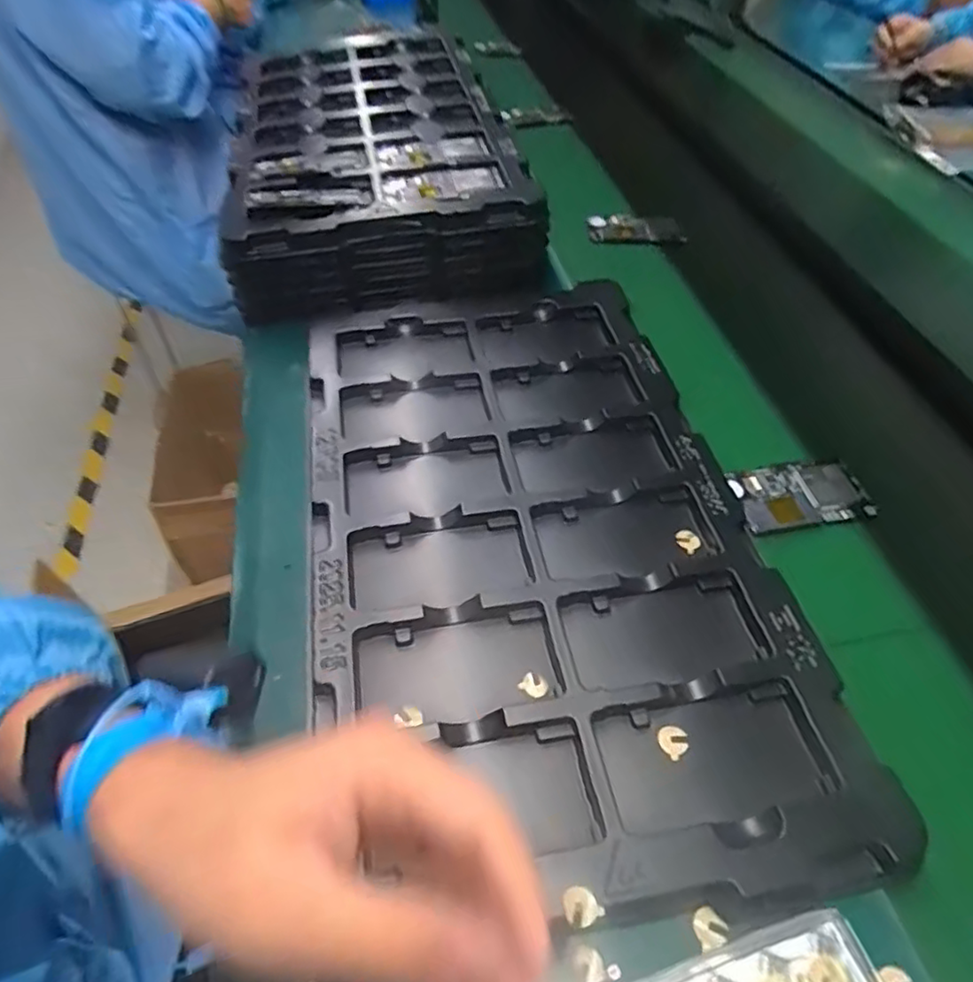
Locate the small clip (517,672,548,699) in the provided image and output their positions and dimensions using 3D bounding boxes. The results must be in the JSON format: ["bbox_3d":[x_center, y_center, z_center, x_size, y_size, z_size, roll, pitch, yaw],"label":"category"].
[{"bbox_3d":[0.032,0.129,0.424,0.018,0.004,0.015,33,56,24],"label":"small clip"}]

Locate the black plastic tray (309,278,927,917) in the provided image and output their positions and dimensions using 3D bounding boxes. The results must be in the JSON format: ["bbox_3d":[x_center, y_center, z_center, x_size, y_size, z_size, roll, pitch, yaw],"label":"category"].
[{"bbox_3d":[0.034,0.018,0.510,0.330,0.028,0.538,-6,50,-6],"label":"black plastic tray"}]

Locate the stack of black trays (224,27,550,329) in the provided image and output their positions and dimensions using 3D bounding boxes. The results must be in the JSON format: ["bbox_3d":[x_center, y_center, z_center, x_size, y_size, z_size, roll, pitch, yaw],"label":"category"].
[{"bbox_3d":[-0.151,-0.448,0.834,0.327,0.092,0.577,-8,50,-8],"label":"stack of black trays"}]

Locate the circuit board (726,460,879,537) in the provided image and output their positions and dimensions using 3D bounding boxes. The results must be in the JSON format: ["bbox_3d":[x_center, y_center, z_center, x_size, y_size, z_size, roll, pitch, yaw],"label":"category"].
[{"bbox_3d":[0.262,0.003,0.536,0.104,0.010,0.059,-8,64,2],"label":"circuit board"}]

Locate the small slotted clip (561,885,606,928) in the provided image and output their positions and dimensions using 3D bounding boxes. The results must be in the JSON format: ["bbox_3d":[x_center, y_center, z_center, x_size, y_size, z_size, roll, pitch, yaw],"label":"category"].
[{"bbox_3d":[0.048,0.212,0.326,0.017,0.005,0.018,1,50,-1],"label":"small slotted clip"}]

